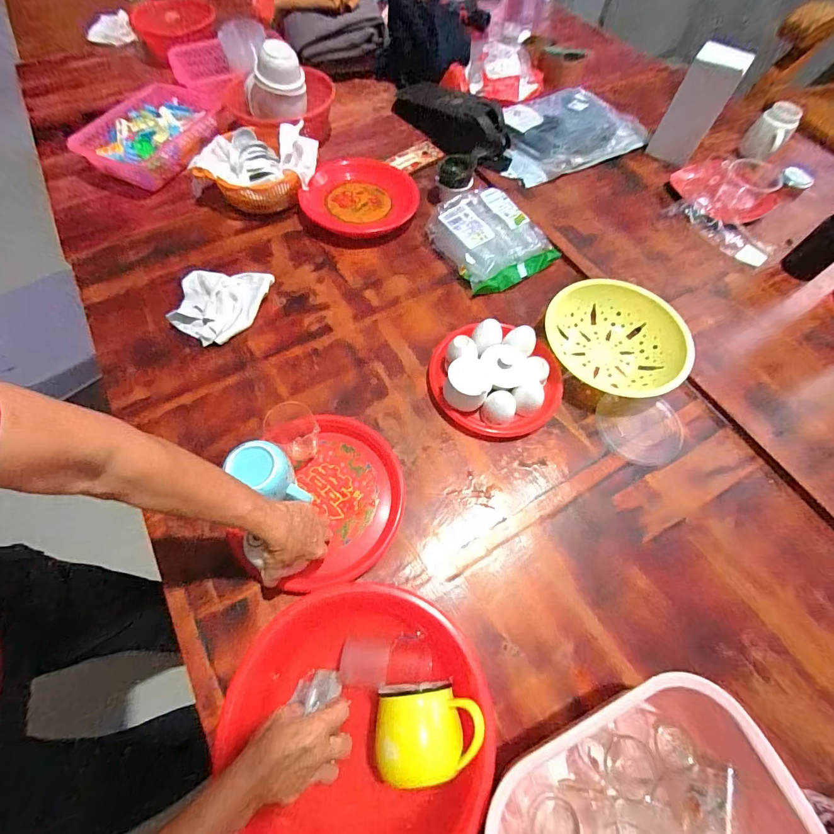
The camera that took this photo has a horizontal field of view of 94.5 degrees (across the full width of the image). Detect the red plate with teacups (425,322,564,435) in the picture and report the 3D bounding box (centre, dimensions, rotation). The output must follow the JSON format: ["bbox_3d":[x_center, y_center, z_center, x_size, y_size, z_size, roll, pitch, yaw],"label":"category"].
[{"bbox_3d":[0.137,-0.076,0.663,0.224,0.068,0.205,1,63,-2],"label":"red plate with teacups"}]

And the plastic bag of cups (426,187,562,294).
[{"bbox_3d":[0.154,-0.381,0.808,0.206,0.066,0.226,-27,67,-15],"label":"plastic bag of cups"}]

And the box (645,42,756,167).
[{"bbox_3d":[0.647,-0.715,0.904,0.116,0.203,0.061,26,65,10],"label":"box"}]

